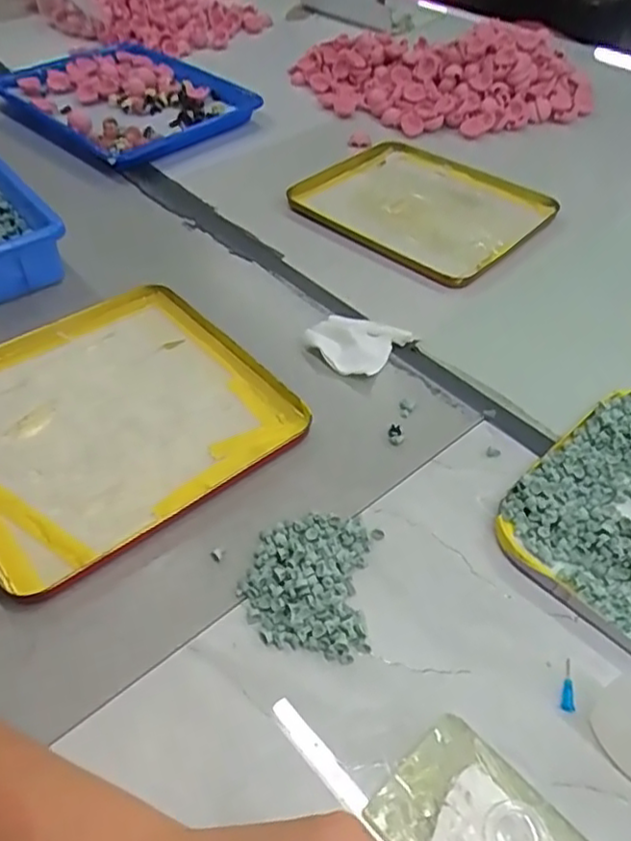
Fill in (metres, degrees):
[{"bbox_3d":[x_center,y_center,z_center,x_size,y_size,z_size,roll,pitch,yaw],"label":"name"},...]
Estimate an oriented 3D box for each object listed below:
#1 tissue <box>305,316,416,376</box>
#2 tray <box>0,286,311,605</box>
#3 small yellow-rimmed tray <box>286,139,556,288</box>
[{"bbox_3d":[0.034,-0.069,0.557,0.074,0.016,0.071,31,55,26],"label":"tissue"},{"bbox_3d":[-0.164,-0.005,0.498,0.237,0.019,0.244,-33,55,-26],"label":"tray"},{"bbox_3d":[0.120,-0.239,0.702,0.238,0.020,0.202,35,57,29],"label":"small yellow-rimmed tray"}]

